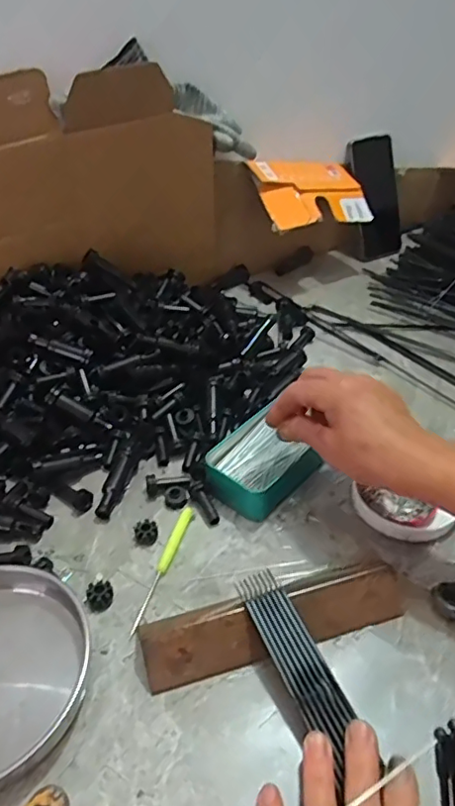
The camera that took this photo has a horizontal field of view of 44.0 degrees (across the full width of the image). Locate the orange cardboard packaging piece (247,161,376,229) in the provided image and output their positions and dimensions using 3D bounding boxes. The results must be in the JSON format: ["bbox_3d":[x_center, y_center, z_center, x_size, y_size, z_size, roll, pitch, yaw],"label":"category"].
[{"bbox_3d":[0.110,-0.278,0.734,0.158,0.018,0.107,-16,72,-31],"label":"orange cardboard packaging piece"}]

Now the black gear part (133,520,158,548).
[{"bbox_3d":[-0.065,0.103,0.449,0.018,0.014,0.018,0,39,0],"label":"black gear part"}]

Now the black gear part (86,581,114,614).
[{"bbox_3d":[-0.092,0.138,0.409,0.019,0.013,0.023,-8,40,-9],"label":"black gear part"}]

